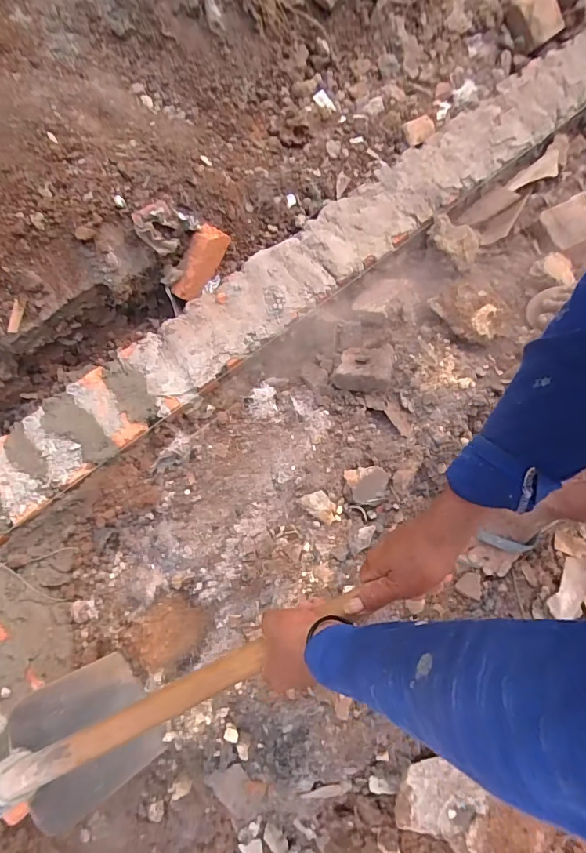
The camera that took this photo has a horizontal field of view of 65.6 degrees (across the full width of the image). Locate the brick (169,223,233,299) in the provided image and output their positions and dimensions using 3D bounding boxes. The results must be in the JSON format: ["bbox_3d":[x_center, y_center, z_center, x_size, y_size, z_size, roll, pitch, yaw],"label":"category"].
[{"bbox_3d":[-0.186,-0.326,0.917,0.048,0.074,0.165,32,95,9],"label":"brick"}]

